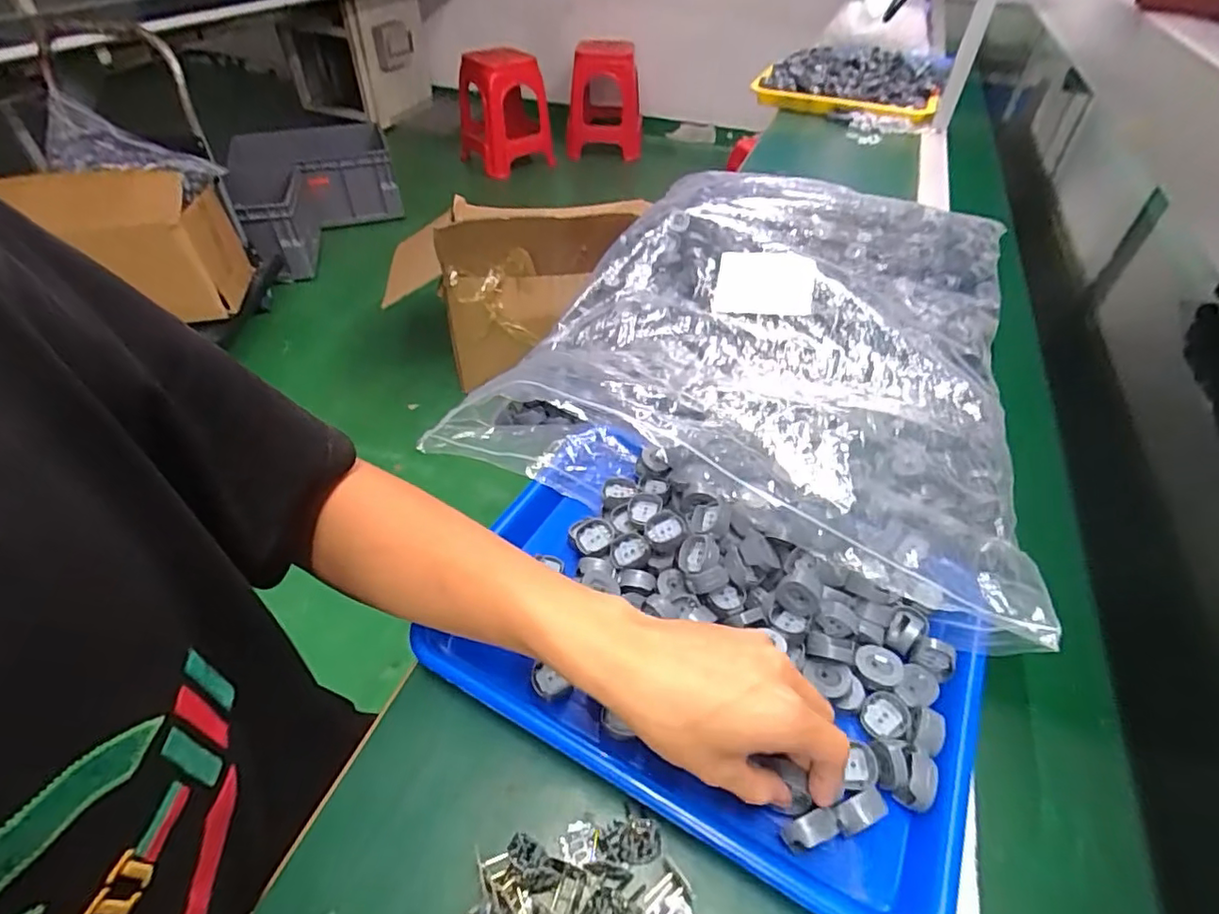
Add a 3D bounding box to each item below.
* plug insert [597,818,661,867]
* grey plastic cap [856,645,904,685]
[{"bbox_3d":[0.011,0.209,0.316,0.033,0.006,0.020,0,46,-1],"label":"plug insert"},{"bbox_3d":[0.173,0.132,0.373,0.027,0.006,0.025,-1,48,2],"label":"grey plastic cap"}]

